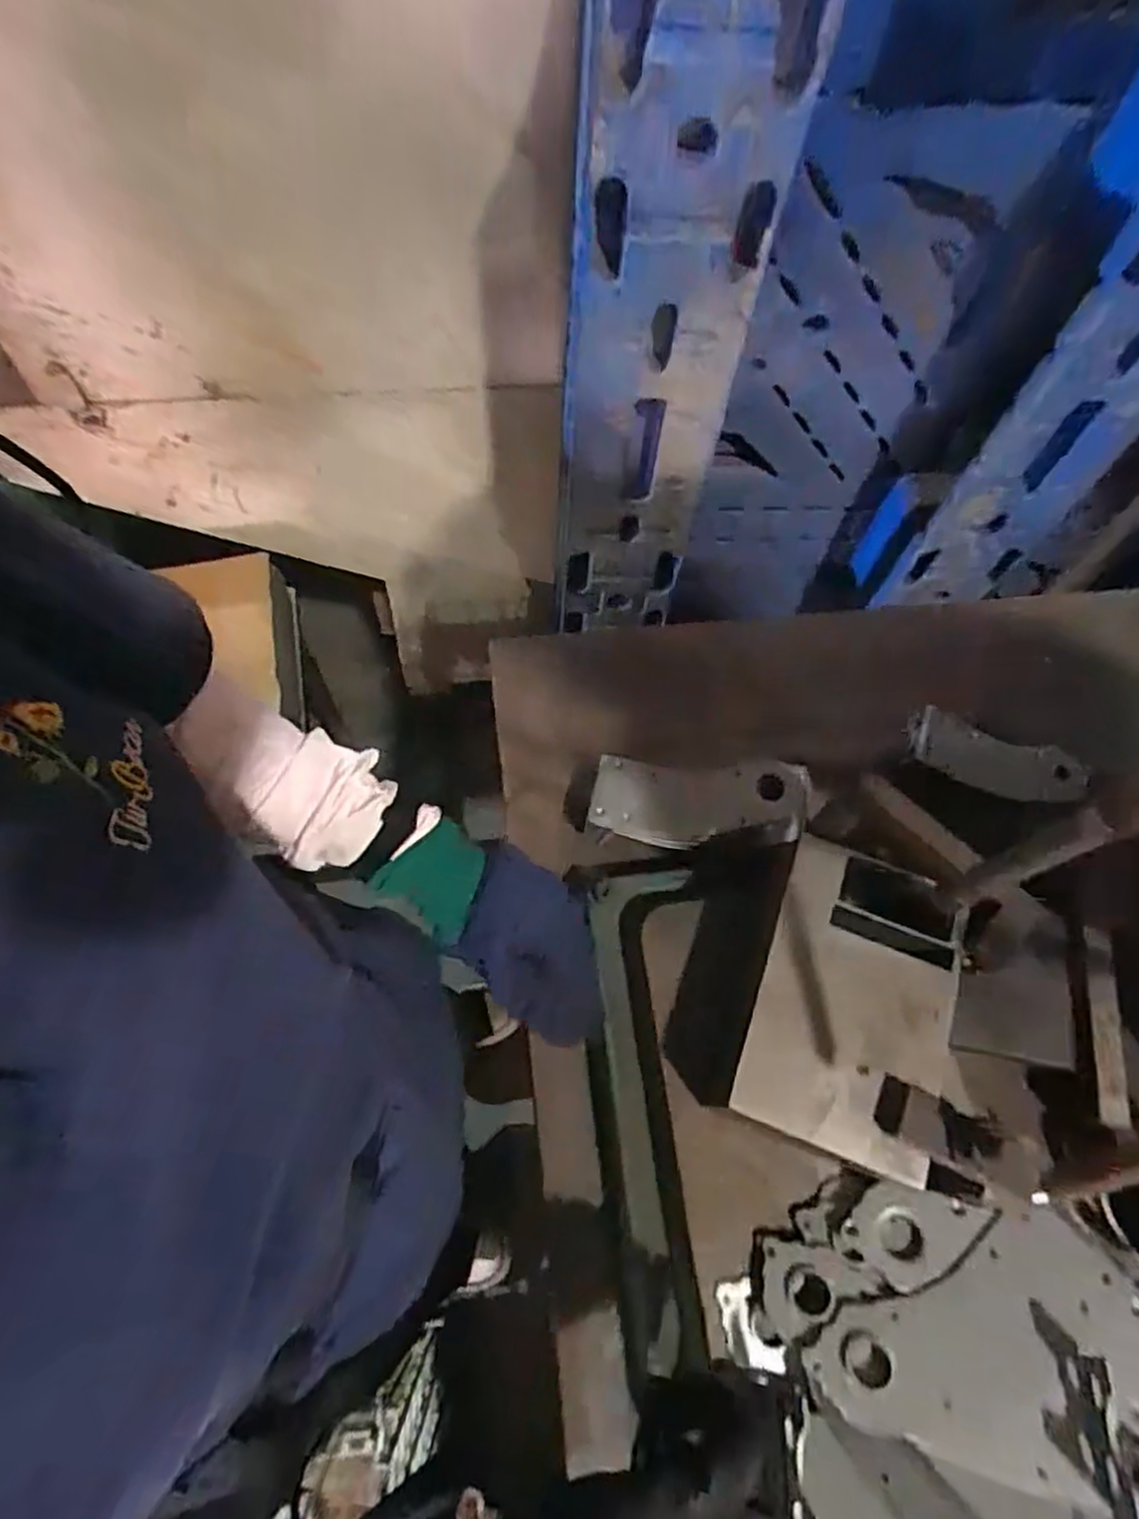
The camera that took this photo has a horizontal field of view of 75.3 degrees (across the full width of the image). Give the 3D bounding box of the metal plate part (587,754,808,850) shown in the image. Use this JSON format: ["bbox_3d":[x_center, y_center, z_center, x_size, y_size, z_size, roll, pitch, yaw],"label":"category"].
[{"bbox_3d":[0.108,0.035,0.618,0.174,0.023,0.070,2,64,-1],"label":"metal plate part"}]

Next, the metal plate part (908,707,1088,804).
[{"bbox_3d":[0.394,0.002,0.679,0.161,0.009,0.062,19,69,4],"label":"metal plate part"}]

